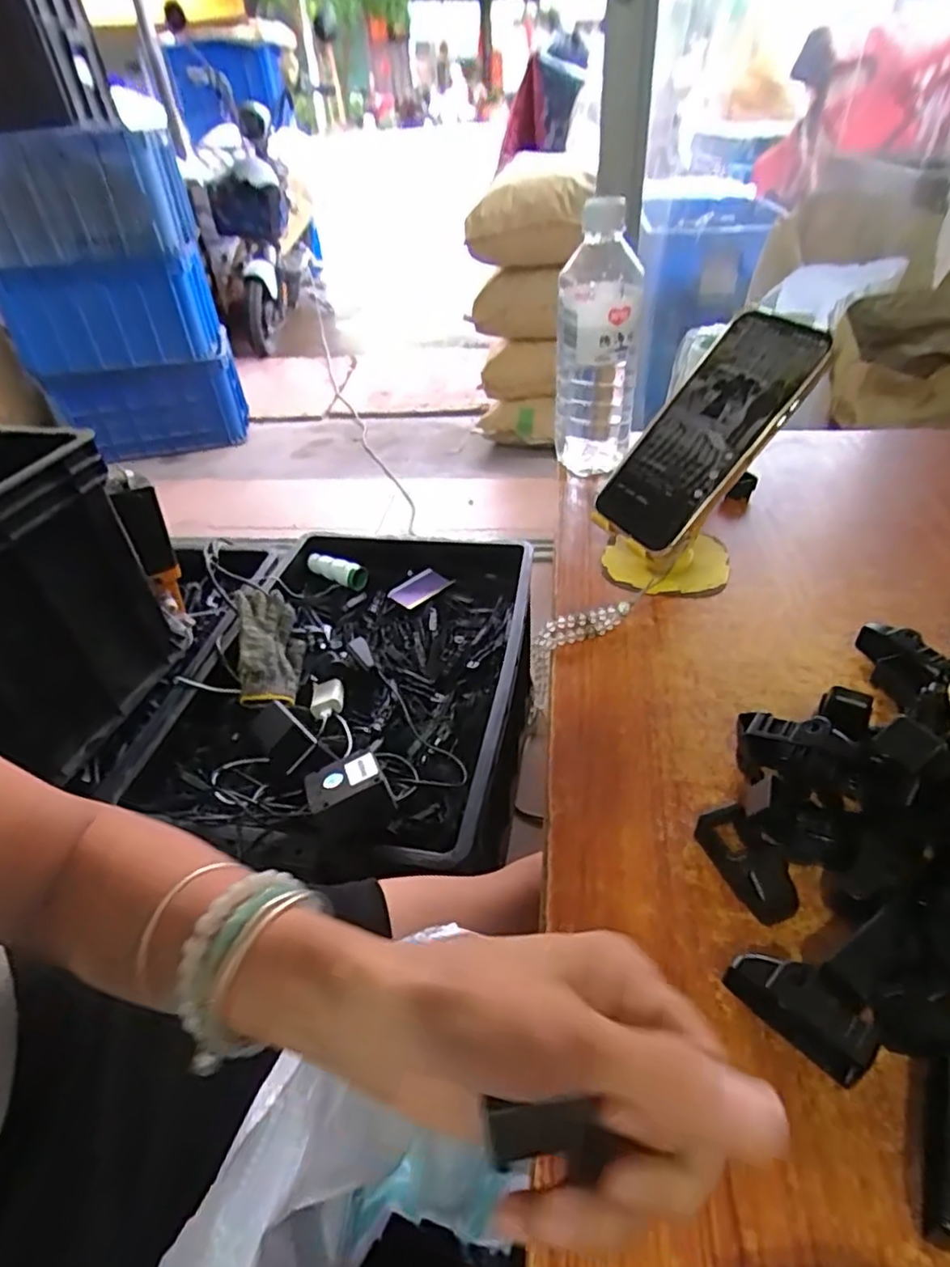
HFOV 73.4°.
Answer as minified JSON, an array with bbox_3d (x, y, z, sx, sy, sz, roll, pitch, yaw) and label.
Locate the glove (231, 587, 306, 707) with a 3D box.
[{"bbox_3d":[-0.289,0.012,0.897,0.080,0.077,0.195,-12,41,-8],"label":"glove"}]

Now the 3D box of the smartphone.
[{"bbox_3d":[0.154,-0.133,0.424,0.016,0.163,0.078,24,19,-45],"label":"smartphone"}]

